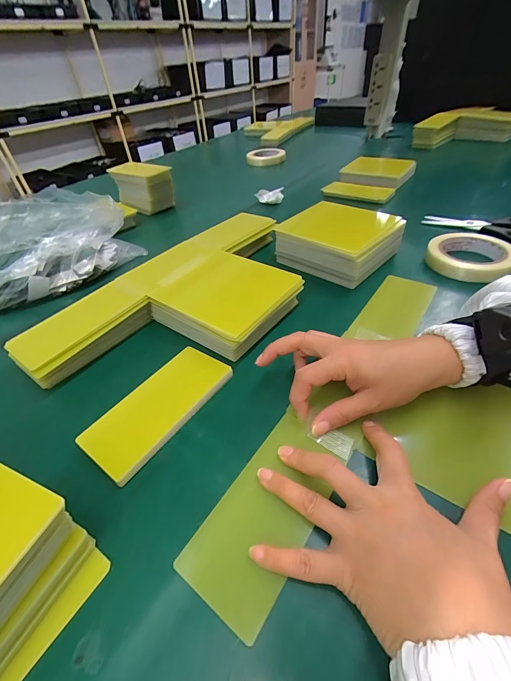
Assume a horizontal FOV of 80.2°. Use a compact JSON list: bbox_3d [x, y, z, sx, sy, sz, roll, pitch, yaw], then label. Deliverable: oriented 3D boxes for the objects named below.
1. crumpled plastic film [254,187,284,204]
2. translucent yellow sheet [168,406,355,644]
[{"bbox_3d":[0.031,-0.330,0.692,0.067,0.029,0.025,8,41,19],"label":"crumpled plastic film"},{"bbox_3d":[0.013,0.120,0.229,0.069,0.009,0.143,18,47,28],"label":"translucent yellow sheet"}]

